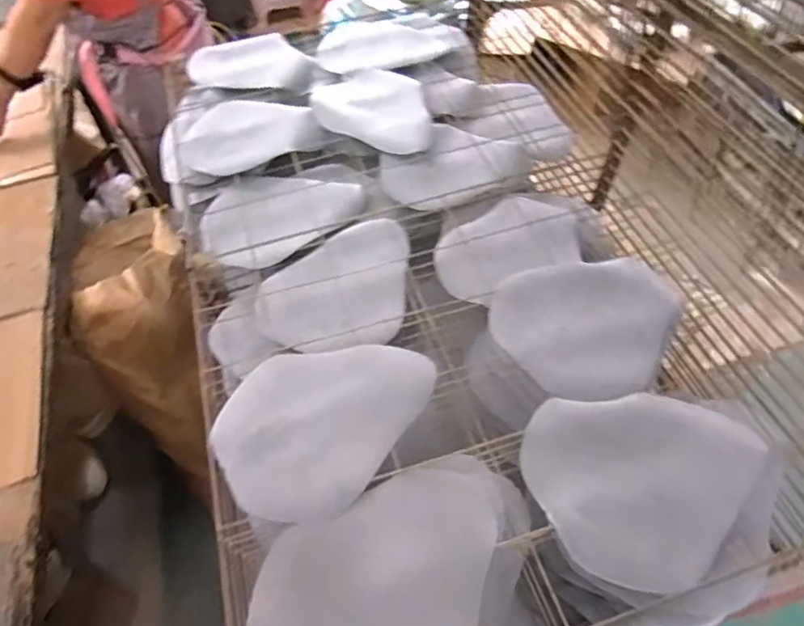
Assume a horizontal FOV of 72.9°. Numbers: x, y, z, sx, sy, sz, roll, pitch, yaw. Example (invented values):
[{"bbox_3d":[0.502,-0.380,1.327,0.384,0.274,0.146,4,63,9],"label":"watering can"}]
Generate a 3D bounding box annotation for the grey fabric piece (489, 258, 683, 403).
[{"bbox_3d":[0.235,0.014,0.682,0.229,0.019,0.201,-9,54,-6],"label":"grey fabric piece"}]

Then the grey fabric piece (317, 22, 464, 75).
[{"bbox_3d":[-0.023,-0.576,1.158,0.313,0.031,0.147,-16,55,-11],"label":"grey fabric piece"}]

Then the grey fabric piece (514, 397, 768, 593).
[{"bbox_3d":[0.237,0.158,0.566,0.200,0.021,0.218,37,62,24],"label":"grey fabric piece"}]

